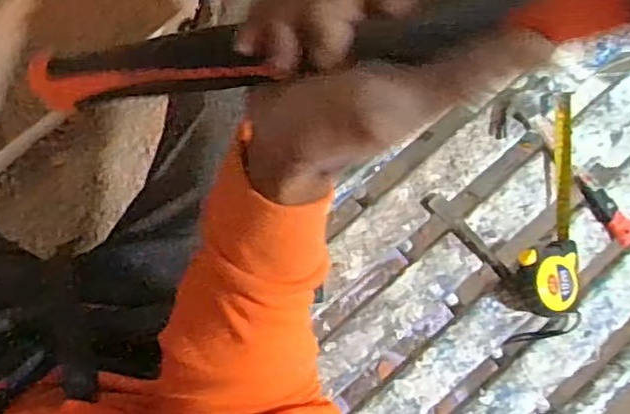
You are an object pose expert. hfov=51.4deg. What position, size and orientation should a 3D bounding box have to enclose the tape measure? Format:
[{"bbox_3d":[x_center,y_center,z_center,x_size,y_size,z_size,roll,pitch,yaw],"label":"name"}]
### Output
[{"bbox_3d":[0.309,0.015,0.889,0.101,0.063,0.326,-1,84,-5],"label":"tape measure"}]

